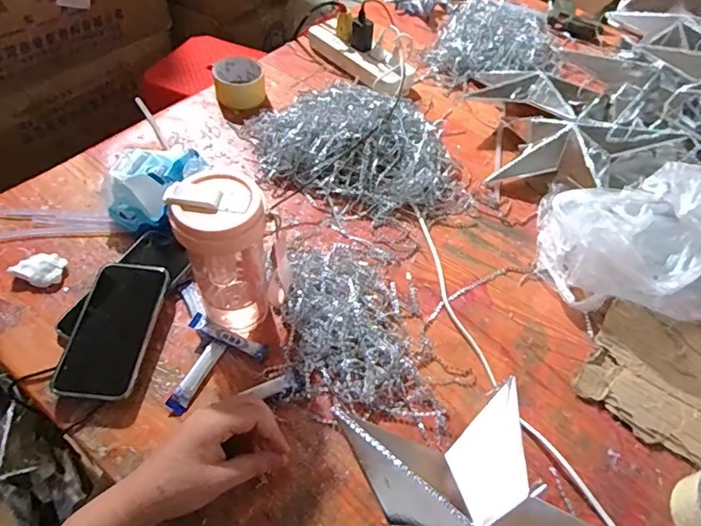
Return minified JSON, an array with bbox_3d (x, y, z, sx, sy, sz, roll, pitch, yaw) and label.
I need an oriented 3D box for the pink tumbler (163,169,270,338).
[{"bbox_3d":[-0.125,-0.004,0.487,0.080,0.171,0.072,-14,54,-15],"label":"pink tumbler"}]

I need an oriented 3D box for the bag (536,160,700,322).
[{"bbox_3d":[0.373,-0.027,0.570,0.264,0.136,0.164,11,52,5],"label":"bag"}]

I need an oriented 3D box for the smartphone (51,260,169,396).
[{"bbox_3d":[-0.250,0.066,0.514,0.078,0.013,0.153,8,60,0],"label":"smartphone"}]

